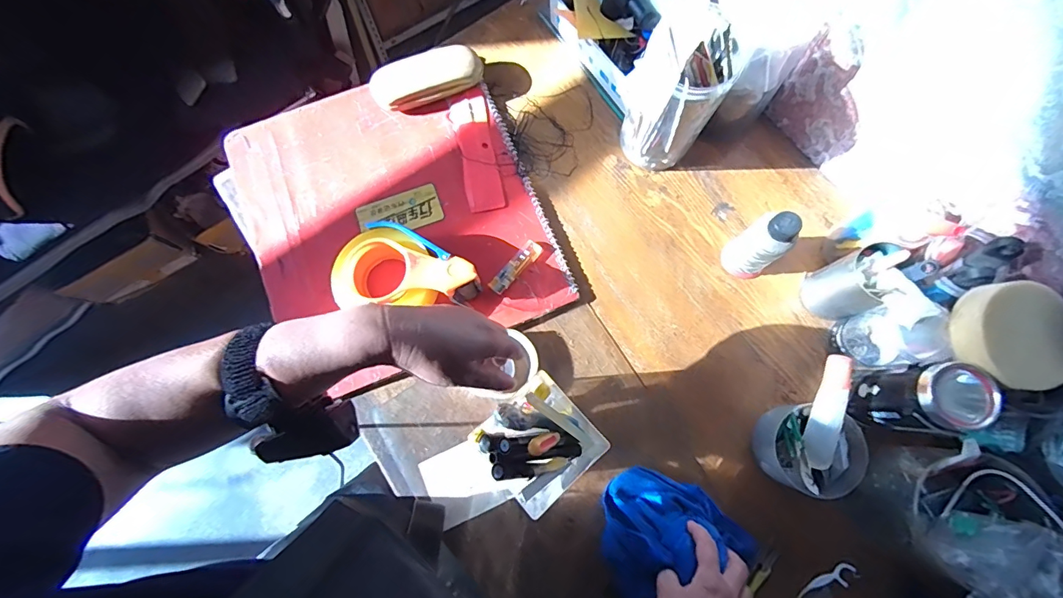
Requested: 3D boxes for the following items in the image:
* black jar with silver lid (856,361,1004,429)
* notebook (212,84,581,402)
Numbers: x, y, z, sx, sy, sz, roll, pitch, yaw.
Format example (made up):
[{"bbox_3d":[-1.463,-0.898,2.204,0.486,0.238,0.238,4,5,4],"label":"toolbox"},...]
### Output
[{"bbox_3d":[0.389,0.100,0.460,0.057,0.117,0.063,2,76,2],"label":"black jar with silver lid"},{"bbox_3d":[-0.199,-0.113,0.619,0.388,0.024,0.411,-23,75,-3],"label":"notebook"}]

